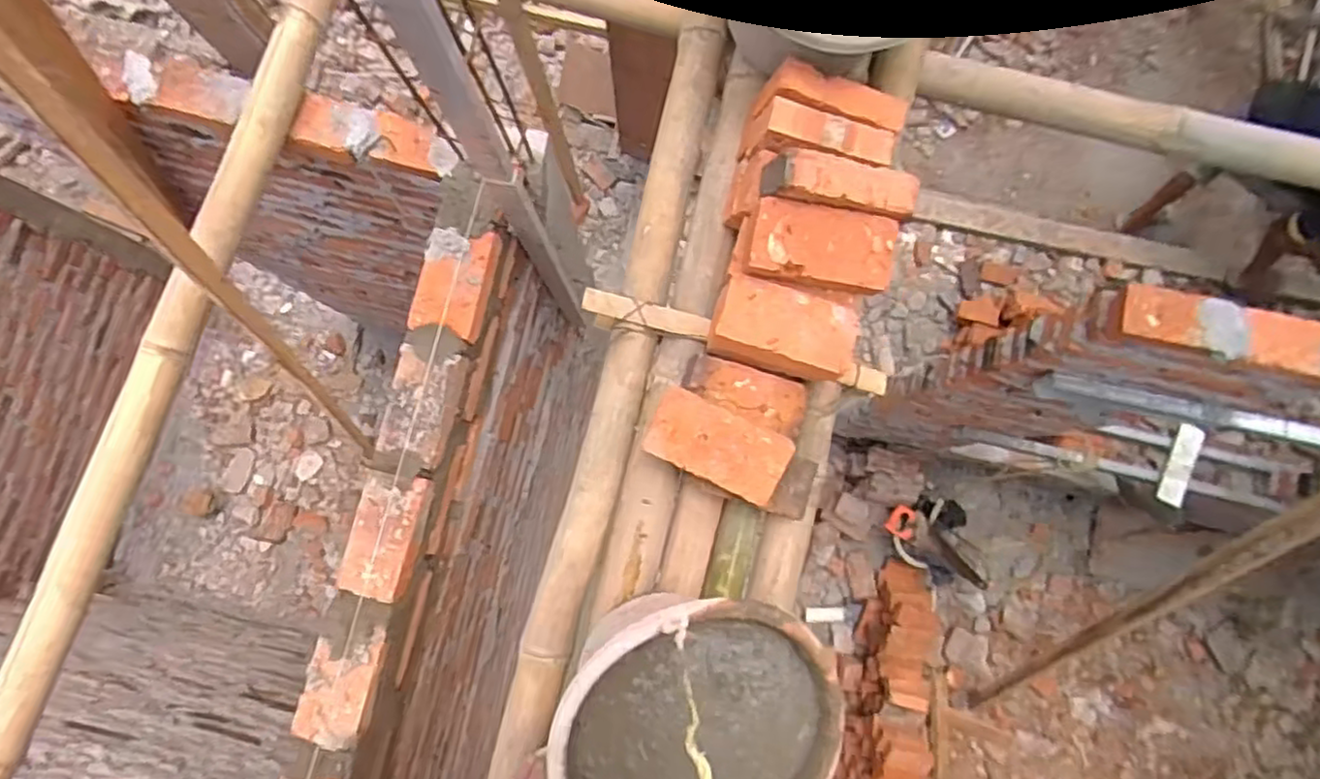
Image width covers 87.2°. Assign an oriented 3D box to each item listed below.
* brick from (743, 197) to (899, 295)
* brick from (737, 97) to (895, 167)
[{"bbox_3d":[0.176,-0.157,0.779,0.156,0.052,0.086,10,95,-5],"label":"brick"},{"bbox_3d":[0.186,-0.295,0.840,0.174,0.100,0.058,14,82,2],"label":"brick"}]

